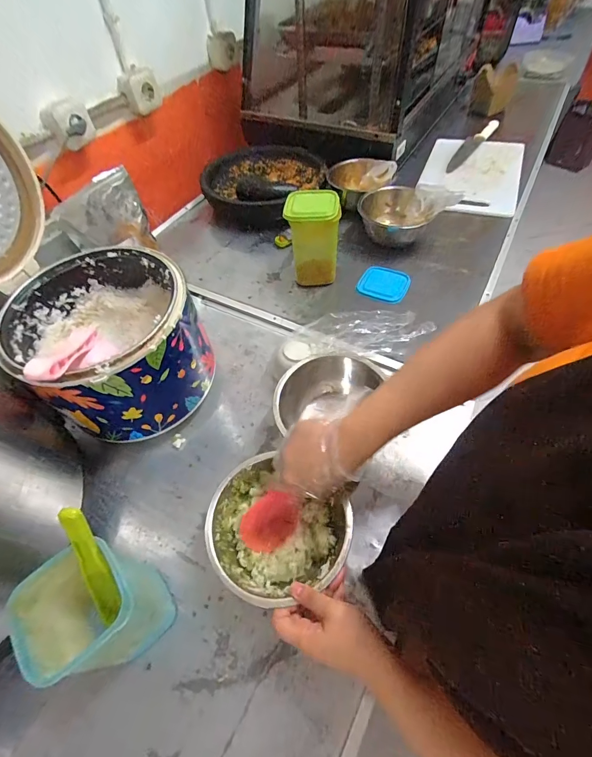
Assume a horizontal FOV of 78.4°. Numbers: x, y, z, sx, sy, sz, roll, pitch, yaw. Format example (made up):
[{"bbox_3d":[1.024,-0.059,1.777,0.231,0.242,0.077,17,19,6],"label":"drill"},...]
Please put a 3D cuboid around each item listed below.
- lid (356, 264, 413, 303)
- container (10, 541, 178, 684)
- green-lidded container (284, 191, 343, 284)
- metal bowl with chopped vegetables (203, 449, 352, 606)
[{"bbox_3d":[0.181,-0.197,0.744,0.094,0.010,0.083,22,61,19],"label":"lid"},{"bbox_3d":[-0.212,0.247,0.399,0.101,0.147,0.108,-31,59,-15],"label":"container"},{"bbox_3d":[0.035,-0.278,0.719,0.094,0.156,0.081,-5,53,2],"label":"green-lidded container"},{"bbox_3d":[-0.024,0.194,0.457,0.168,0.069,0.151,26,62,21],"label":"metal bowl with chopped vegetables"}]

